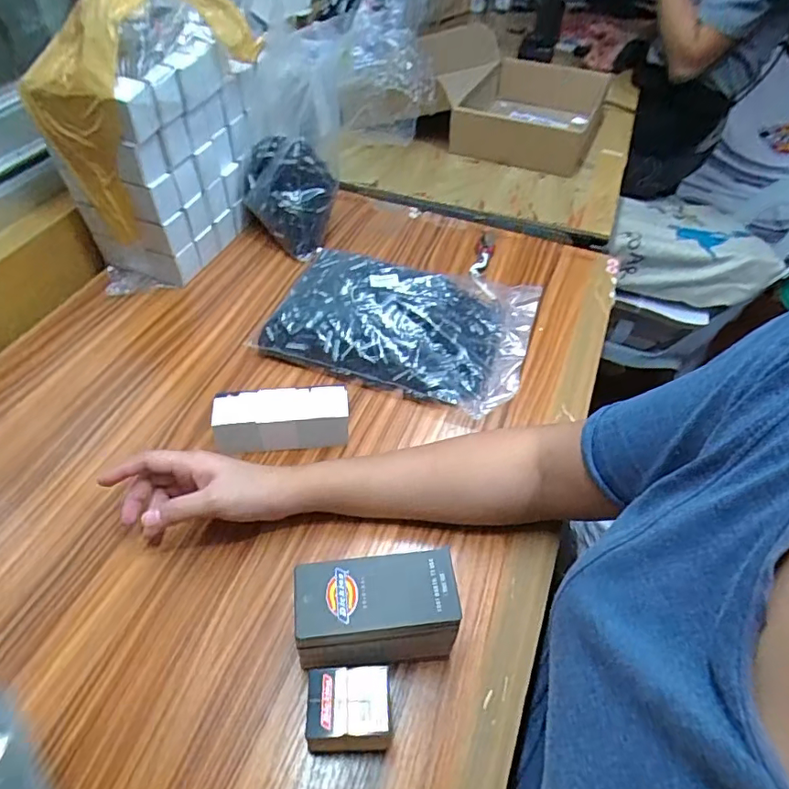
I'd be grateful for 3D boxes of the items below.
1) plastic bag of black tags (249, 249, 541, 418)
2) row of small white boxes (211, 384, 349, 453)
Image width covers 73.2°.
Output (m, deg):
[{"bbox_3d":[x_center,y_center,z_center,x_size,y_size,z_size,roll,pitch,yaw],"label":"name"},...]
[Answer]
[{"bbox_3d":[0.014,-0.088,0.594,0.265,0.062,0.182,17,50,12],"label":"plastic bag of black tags"},{"bbox_3d":[-0.105,0.026,0.501,0.120,0.052,0.038,-3,49,-5],"label":"row of small white boxes"}]

